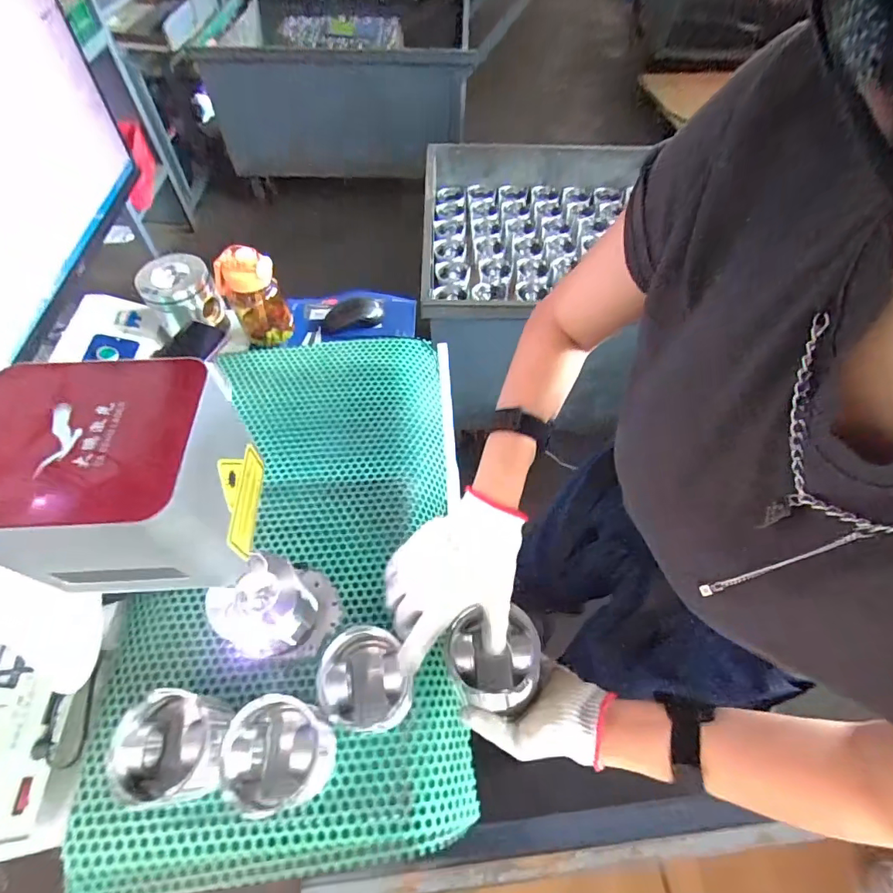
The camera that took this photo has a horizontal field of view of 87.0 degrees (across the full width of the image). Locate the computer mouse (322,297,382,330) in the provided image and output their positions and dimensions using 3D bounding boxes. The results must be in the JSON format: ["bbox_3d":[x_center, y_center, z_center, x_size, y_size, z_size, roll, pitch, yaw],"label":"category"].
[{"bbox_3d":[-0.180,-0.254,0.895,0.115,0.029,0.055,-24,60,-14],"label":"computer mouse"}]

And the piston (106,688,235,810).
[{"bbox_3d":[-0.266,0.296,0.467,0.096,0.069,0.095,0,57,0],"label":"piston"}]

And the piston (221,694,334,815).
[{"bbox_3d":[-0.162,0.305,0.466,0.095,0.079,0.095,0,57,0],"label":"piston"}]

